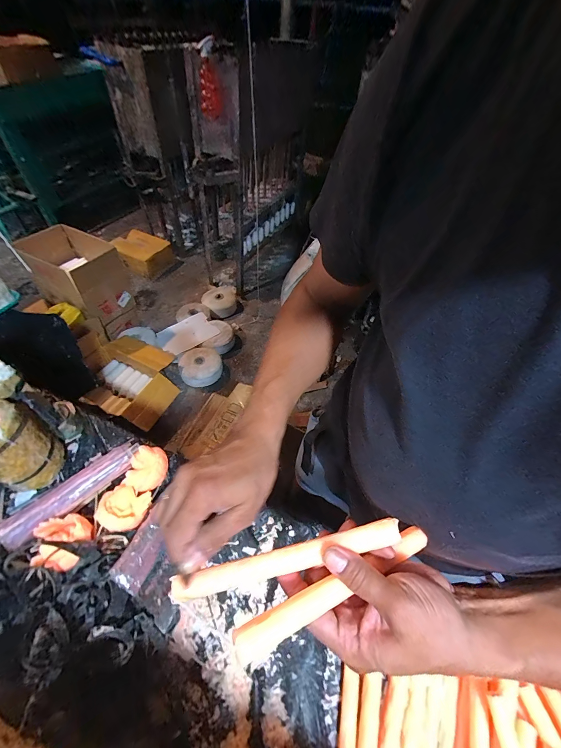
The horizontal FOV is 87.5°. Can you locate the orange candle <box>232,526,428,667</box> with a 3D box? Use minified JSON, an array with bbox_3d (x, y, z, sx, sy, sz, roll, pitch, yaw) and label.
[{"bbox_3d":[0.054,0.169,0.240,0.191,0.013,0.019,-6,52,-31],"label":"orange candle"}]

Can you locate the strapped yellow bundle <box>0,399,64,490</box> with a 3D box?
[{"bbox_3d":[-0.424,0.112,0.463,0.083,0.154,0.093,28,56,16],"label":"strapped yellow bundle"}]

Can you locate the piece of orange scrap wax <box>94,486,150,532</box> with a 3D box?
[{"bbox_3d":[-0.252,0.212,0.465,0.071,0.016,0.064,15,53,7],"label":"piece of orange scrap wax"}]

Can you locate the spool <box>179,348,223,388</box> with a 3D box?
[{"bbox_3d":[-0.415,-0.041,1.534,0.204,0.066,0.198,2,53,-3],"label":"spool"}]

